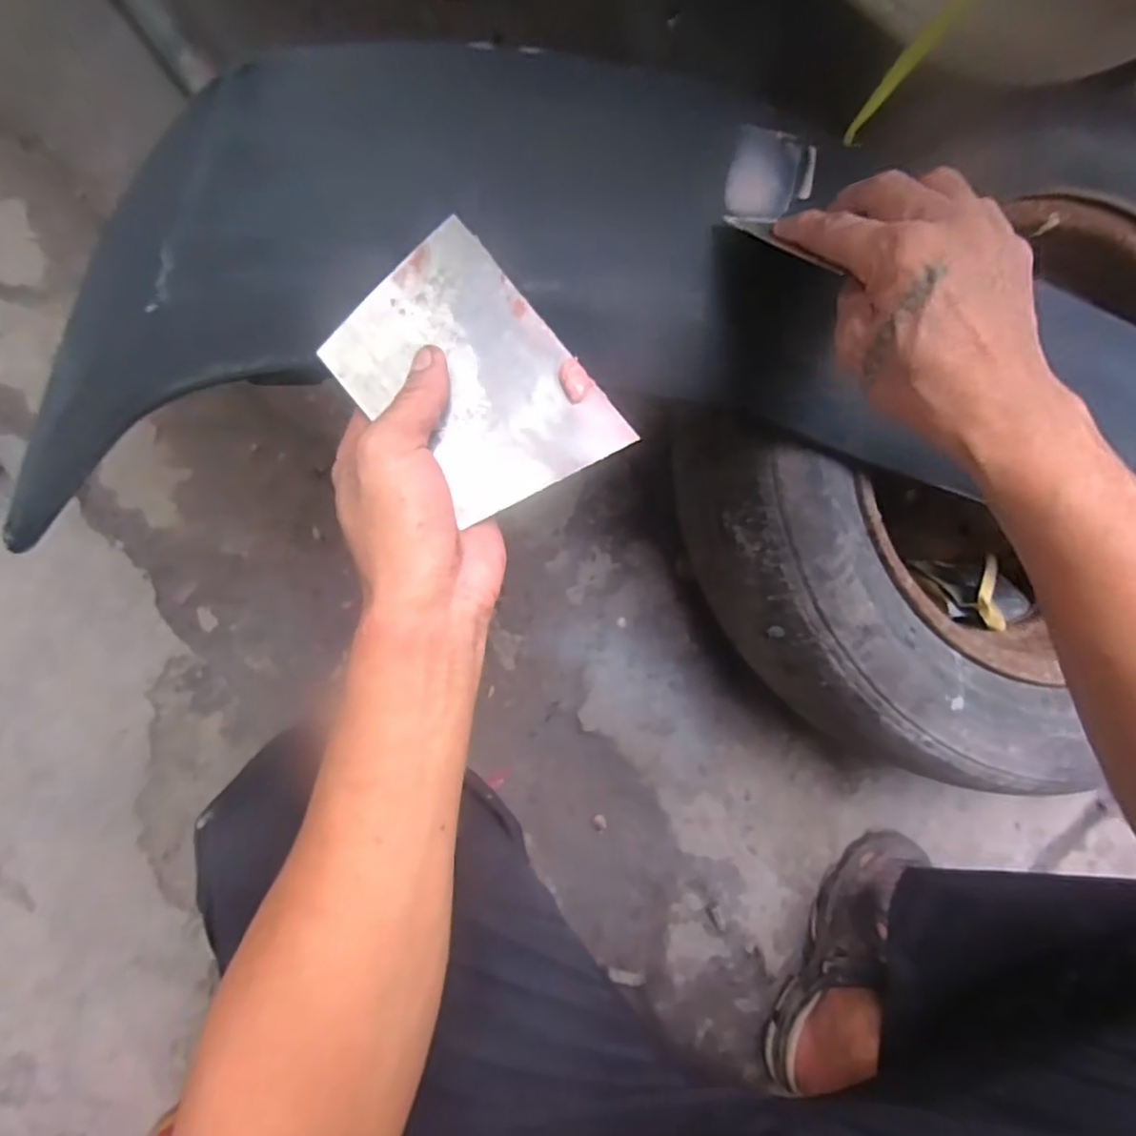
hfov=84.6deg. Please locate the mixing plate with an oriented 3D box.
[{"bbox_3d":[-0.047,-0.092,0.312,0.096,0.007,0.136,-40,90,-9],"label":"mixing plate"}]

